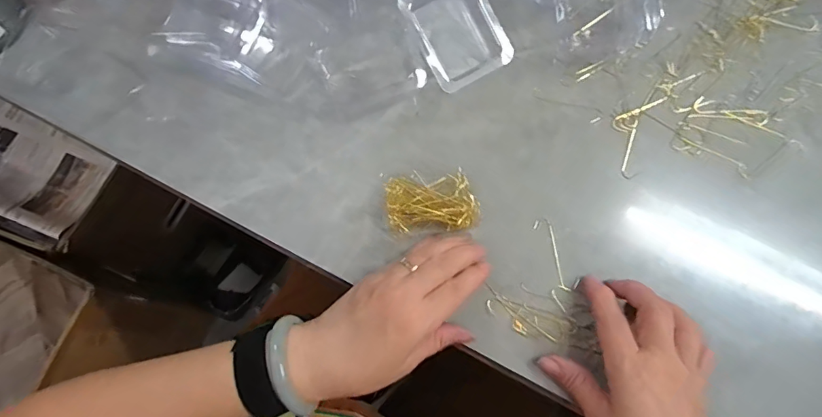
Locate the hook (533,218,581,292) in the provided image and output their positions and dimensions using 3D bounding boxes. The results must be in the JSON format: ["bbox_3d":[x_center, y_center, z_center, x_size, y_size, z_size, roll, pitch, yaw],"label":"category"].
[{"bbox_3d":[0.118,0.037,0.373,0.016,0.004,0.063,-19,75,-7],"label":"hook"}]

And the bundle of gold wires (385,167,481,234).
[{"bbox_3d":[0.017,-0.004,0.373,0.071,0.021,0.045,-3,74,-2],"label":"bundle of gold wires"}]

